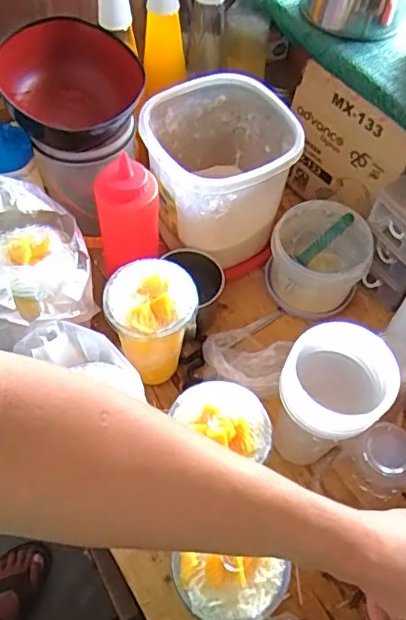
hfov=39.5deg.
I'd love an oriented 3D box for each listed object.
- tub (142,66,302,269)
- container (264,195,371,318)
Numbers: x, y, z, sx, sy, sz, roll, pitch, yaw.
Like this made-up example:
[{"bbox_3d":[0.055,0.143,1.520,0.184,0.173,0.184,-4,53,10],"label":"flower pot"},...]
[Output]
[{"bbox_3d":[0.021,-0.167,0.698,0.167,0.160,0.165,-17,60,-9],"label":"tub"},{"bbox_3d":[0.143,-0.063,0.710,0.121,0.081,0.123,0,59,1],"label":"container"}]

